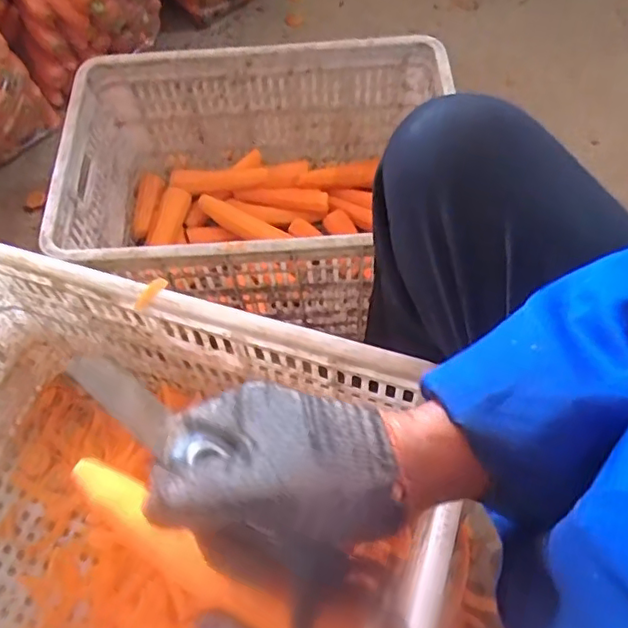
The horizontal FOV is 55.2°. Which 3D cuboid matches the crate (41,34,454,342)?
[{"bbox_3d":[-0.072,-0.175,0.881,0.514,0.252,0.365,-5,62,0],"label":"crate"}]

